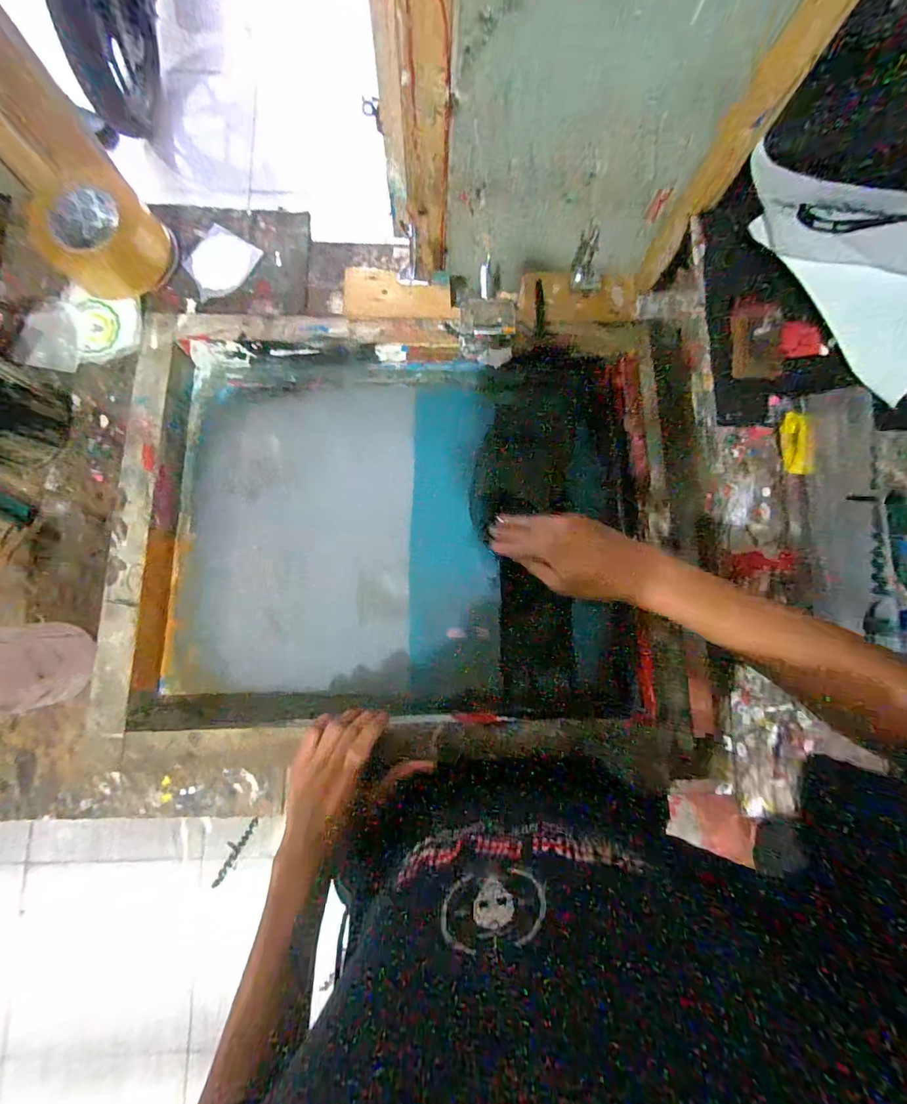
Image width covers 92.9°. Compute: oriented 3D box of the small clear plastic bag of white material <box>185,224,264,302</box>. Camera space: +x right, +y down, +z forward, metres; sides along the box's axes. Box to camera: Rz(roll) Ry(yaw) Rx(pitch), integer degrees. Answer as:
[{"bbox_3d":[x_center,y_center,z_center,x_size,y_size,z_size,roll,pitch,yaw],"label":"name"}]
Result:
[{"bbox_3d":[-0.289,-0.355,0.532,0.067,0.004,0.088,31,82,2],"label":"small clear plastic bag of white material"}]

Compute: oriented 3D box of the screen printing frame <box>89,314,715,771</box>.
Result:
[{"bbox_3d":[-0.035,-0.026,0.462,0.579,0.066,0.427,1,82,-3],"label":"screen printing frame"}]

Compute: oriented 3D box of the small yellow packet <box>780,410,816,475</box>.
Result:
[{"bbox_3d":[0.421,-0.132,0.528,0.030,0.014,0.078,-5,80,39],"label":"small yellow packet"}]

